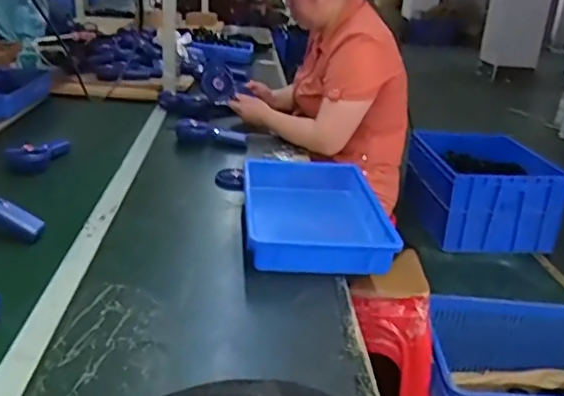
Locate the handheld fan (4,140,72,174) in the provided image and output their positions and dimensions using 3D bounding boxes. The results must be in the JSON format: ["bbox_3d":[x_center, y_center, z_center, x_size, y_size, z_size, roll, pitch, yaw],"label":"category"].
[{"bbox_3d":[-0.542,-0.106,1.281,0.072,0.052,0.173,5,23,0],"label":"handheld fan"}]

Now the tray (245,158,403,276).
[{"bbox_3d":[0.054,0.016,1.068,0.236,0.064,0.373,2,23,-6],"label":"tray"}]

